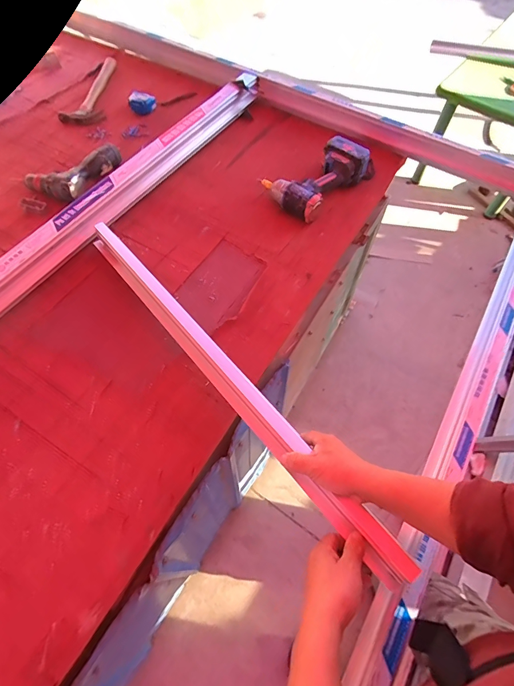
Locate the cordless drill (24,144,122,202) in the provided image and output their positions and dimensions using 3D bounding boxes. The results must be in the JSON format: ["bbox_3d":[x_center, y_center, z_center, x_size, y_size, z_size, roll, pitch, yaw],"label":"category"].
[{"bbox_3d":[-0.452,-0.436,0.925,0.154,0.059,0.208,27,64,13],"label":"cordless drill"}]

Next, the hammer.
[{"bbox_3d":[-0.484,-0.762,1.119,0.109,0.029,0.315,9,62,3],"label":"hammer"}]

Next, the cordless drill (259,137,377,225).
[{"bbox_3d":[0.168,-0.427,0.929,0.296,0.071,0.164,-36,68,-19],"label":"cordless drill"}]

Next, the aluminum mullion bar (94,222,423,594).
[{"bbox_3d":[-0.078,0.026,0.621,0.043,0.045,0.809,-35,62,-19],"label":"aluminum mullion bar"}]

